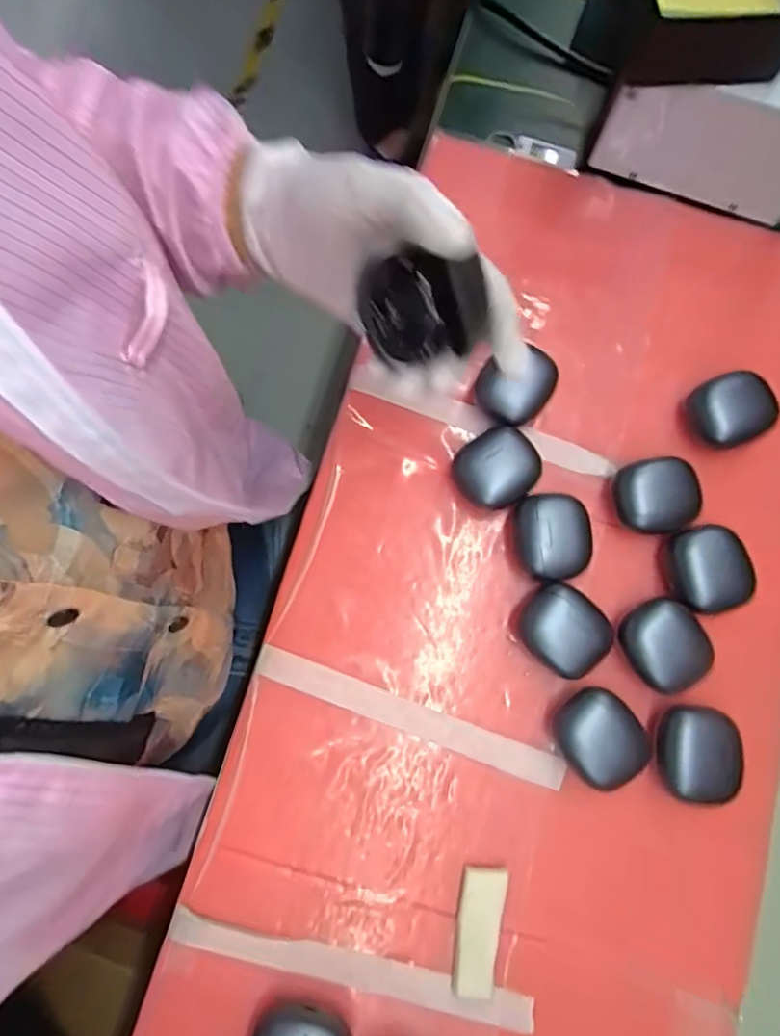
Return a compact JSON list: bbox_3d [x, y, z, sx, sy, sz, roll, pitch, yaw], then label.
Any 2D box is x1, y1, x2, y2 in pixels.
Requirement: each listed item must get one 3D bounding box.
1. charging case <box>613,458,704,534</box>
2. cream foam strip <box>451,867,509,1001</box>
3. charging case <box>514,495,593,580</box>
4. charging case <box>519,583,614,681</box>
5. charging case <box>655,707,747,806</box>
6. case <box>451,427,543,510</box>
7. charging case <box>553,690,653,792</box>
[{"bbox_3d":[0.180,-0.013,0.369,0.051,0.034,0.049,-6,79,-3],"label":"charging case"},{"bbox_3d":[0.053,0.248,0.324,0.026,0.006,0.068,11,79,1],"label":"cream foam strip"},{"bbox_3d":[0.108,0.013,0.358,0.046,0.030,0.053,-6,79,-3],"label":"charging case"},{"bbox_3d":[0.110,0.072,0.348,0.053,0.030,0.046,44,81,7],"label":"charging case"},{"bbox_3d":[0.193,0.148,0.343,0.046,0.030,0.054,10,79,1],"label":"charging case"},{"bbox_3d":[0.071,-0.032,0.366,0.052,0.027,0.049,-37,82,-8],"label":"case"},{"bbox_3d":[0.130,0.137,0.337,0.049,0.031,0.055,-40,82,-8],"label":"charging case"}]

